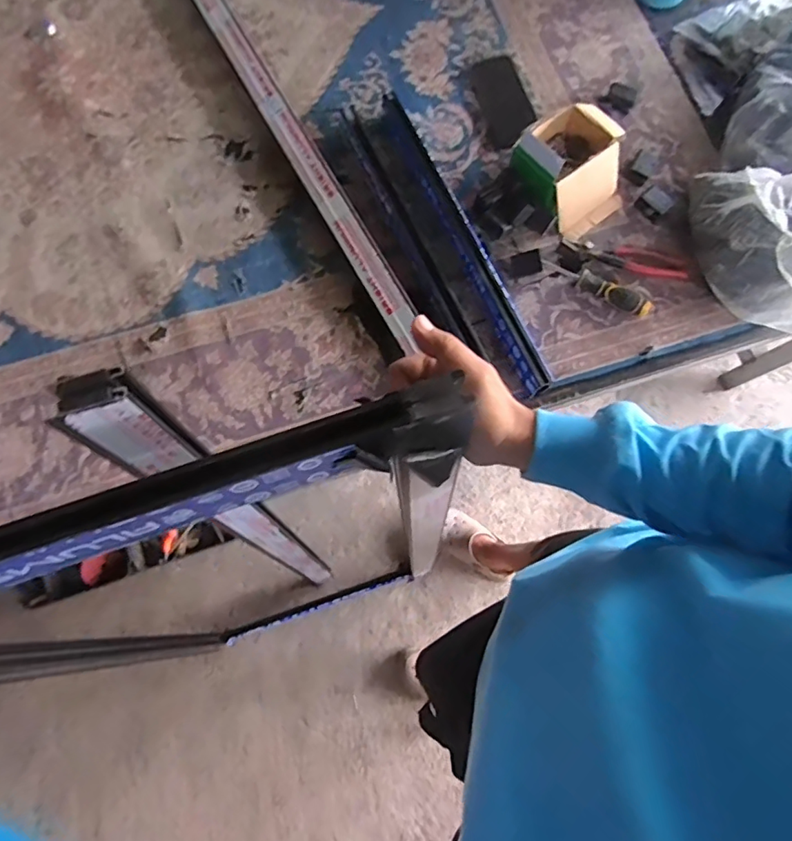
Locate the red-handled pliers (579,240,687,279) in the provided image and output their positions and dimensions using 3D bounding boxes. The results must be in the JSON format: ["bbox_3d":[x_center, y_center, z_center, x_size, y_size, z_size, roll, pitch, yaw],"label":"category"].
[{"bbox_3d":[0.354,-0.242,0.772,0.160,0.016,0.037,11,77,1],"label":"red-handled pliers"}]

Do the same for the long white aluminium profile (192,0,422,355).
[{"bbox_3d":[-0.209,-0.513,0.819,0.040,0.040,0.957,-28,79,-7],"label":"long white aluminium profile"}]

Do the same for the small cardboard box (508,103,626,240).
[{"bbox_3d":[0.270,-0.383,0.769,0.165,0.096,0.162,-35,80,-9],"label":"small cardboard box"}]

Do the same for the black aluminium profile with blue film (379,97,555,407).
[{"bbox_3d":[0.097,-0.273,0.762,0.049,0.055,0.517,-24,78,-7],"label":"black aluminium profile with blue film"}]

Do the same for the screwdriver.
[{"bbox_3d":[0.299,-0.201,0.754,0.170,0.031,0.036,31,78,6],"label":"screwdriver"}]

